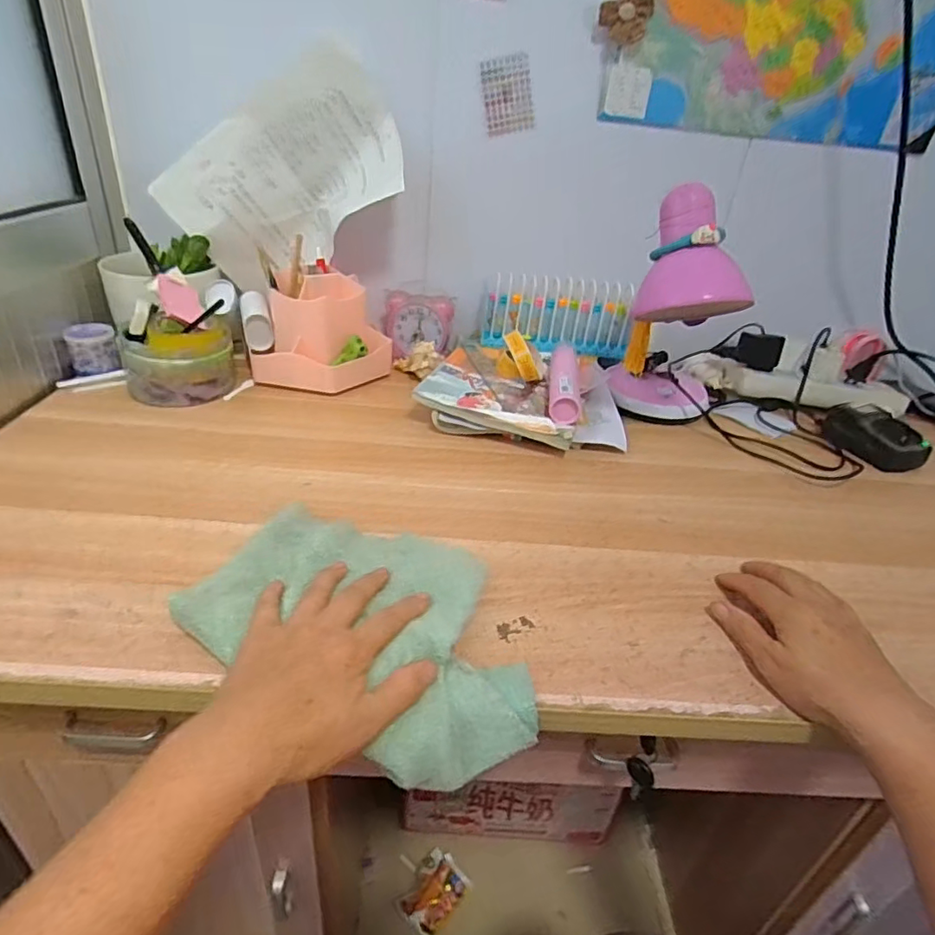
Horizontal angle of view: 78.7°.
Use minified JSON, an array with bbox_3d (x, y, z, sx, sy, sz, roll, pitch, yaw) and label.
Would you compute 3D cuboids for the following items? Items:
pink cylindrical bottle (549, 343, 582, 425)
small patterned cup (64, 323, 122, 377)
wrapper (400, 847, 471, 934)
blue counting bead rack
[{"bbox_3d":[0.120,-0.108,0.689,0.038,0.032,0.173,9,32,4],"label":"pink cylindrical bottle"},{"bbox_3d":[-0.450,-0.141,0.687,0.051,0.048,0.058,-15,38,-29],"label":"small patterned cup"},{"bbox_3d":[-0.052,0.645,0.873,0.079,0.016,0.099,27,38,29],"label":"wrapper"},{"bbox_3d":[0.129,-0.209,0.789,0.219,0.092,0.041,4,32,-3],"label":"blue counting bead rack"}]

